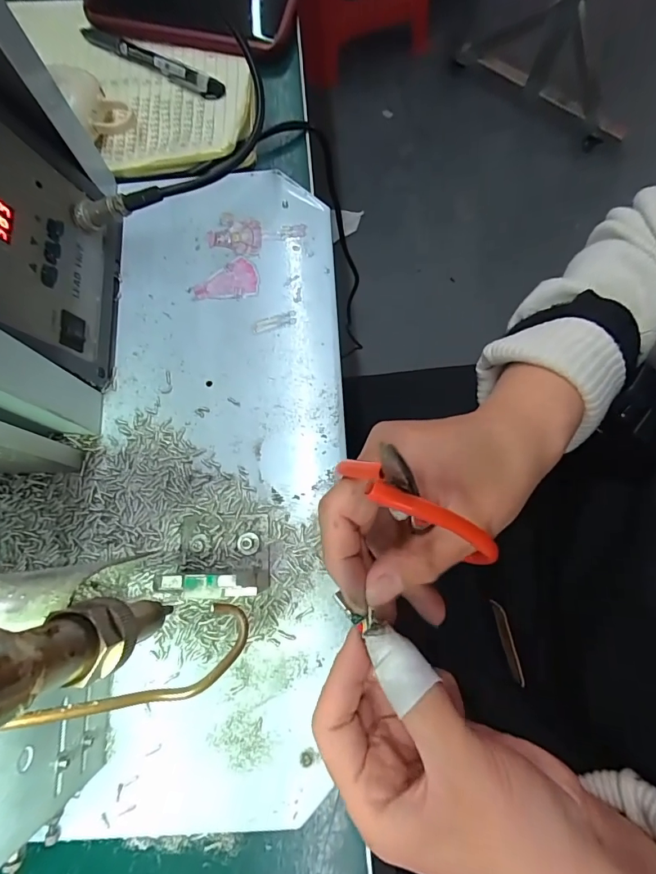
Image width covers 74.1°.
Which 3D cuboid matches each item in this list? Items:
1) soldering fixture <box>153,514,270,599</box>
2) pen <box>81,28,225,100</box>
[{"bbox_3d":[-0.057,0.060,0.223,0.053,0.044,0.044,-2,77,1],"label":"soldering fixture"},{"bbox_3d":[-0.140,-0.296,0.340,0.136,0.013,0.010,32,79,8],"label":"pen"}]

